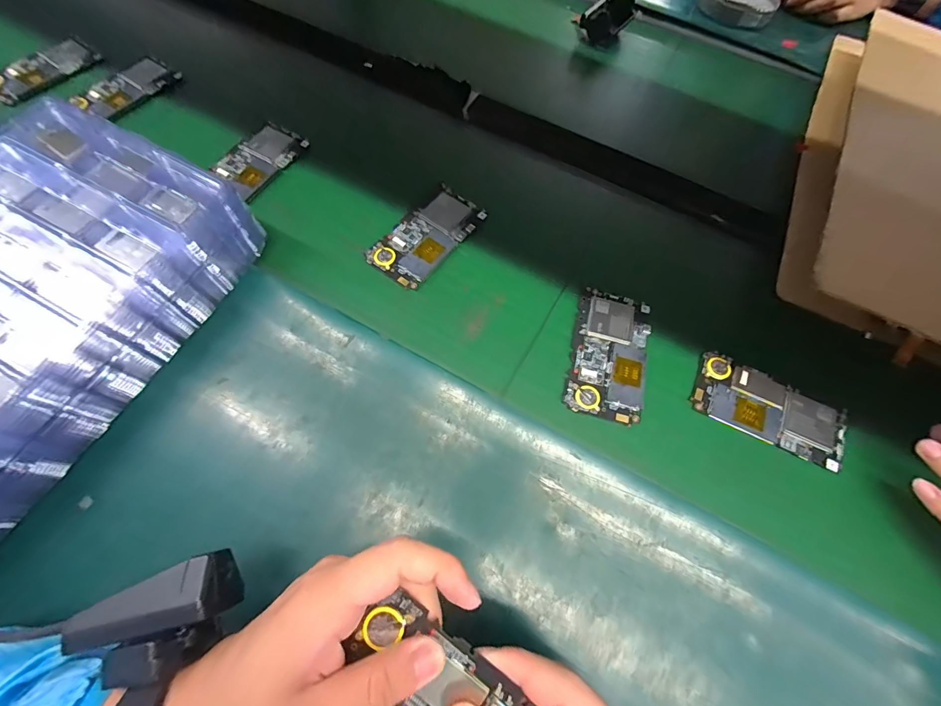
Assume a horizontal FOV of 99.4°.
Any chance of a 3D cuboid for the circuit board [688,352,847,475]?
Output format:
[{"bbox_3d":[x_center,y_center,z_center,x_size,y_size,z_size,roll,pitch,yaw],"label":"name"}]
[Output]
[{"bbox_3d":[0.260,0.048,0.348,0.123,0.009,0.061,25,65,10],"label":"circuit board"}]

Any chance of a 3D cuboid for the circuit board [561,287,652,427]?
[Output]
[{"bbox_3d":[0.126,0.000,0.363,0.066,0.013,0.122,14,64,5],"label":"circuit board"}]

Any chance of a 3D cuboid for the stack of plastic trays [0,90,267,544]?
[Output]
[{"bbox_3d":[-0.376,-0.007,0.301,0.214,0.091,0.400,27,65,11],"label":"stack of plastic trays"}]

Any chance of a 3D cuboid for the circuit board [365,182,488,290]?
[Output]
[{"bbox_3d":[-0.043,-0.122,0.405,0.063,0.009,0.123,35,67,14],"label":"circuit board"}]

